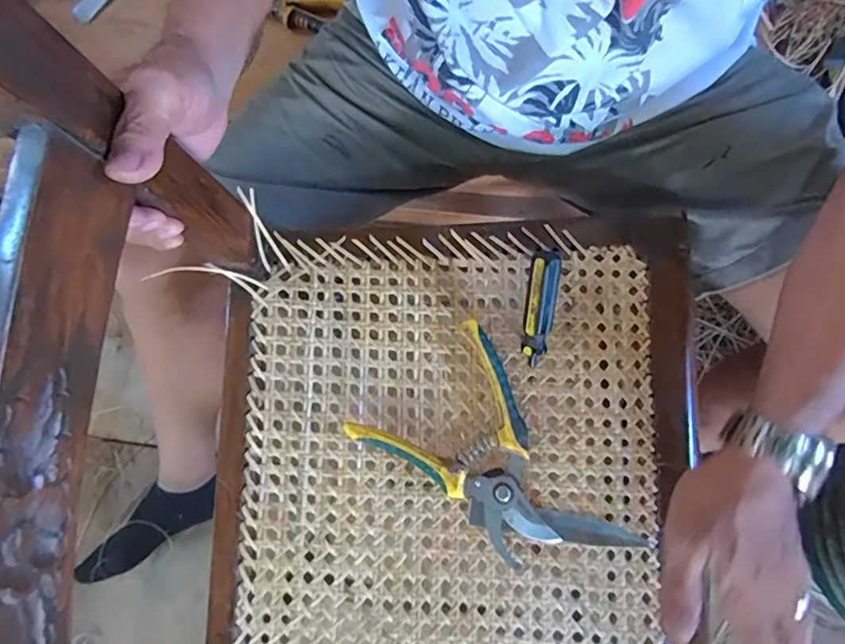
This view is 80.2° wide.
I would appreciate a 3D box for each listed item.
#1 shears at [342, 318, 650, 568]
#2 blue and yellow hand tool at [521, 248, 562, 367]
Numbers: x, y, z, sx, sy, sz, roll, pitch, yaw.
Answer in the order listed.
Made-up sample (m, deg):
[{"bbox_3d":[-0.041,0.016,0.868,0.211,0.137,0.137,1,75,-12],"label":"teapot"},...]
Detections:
[{"bbox_3d":[0.066,0.117,0.403,0.216,0.021,0.128,43,85,6],"label":"shears"},{"bbox_3d":[0.092,-0.009,0.396,0.021,0.014,0.100,3,119,1],"label":"blue and yellow hand tool"}]

